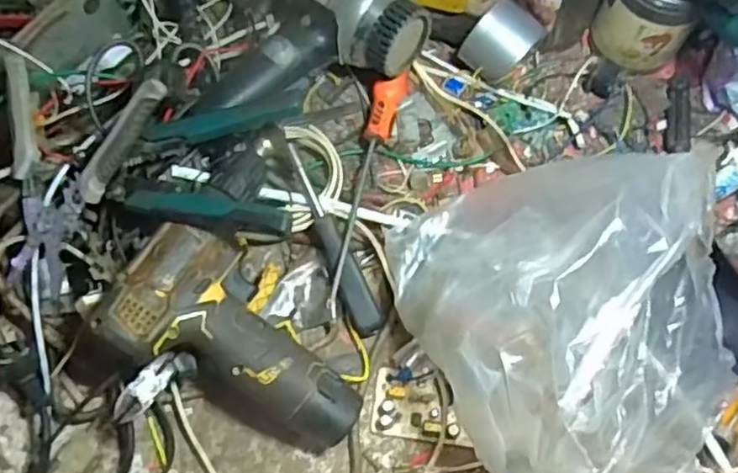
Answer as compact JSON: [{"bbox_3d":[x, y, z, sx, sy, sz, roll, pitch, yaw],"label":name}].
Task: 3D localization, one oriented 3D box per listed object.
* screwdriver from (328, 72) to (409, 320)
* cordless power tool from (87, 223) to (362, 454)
[{"bbox_3d":[-0.004,-0.042,0.554,0.026,0.033,0.217,12,73,5],"label":"screwdriver"},{"bbox_3d":[-0.096,0.079,0.487,0.188,0.075,0.102,42,77,-8],"label":"cordless power tool"}]

